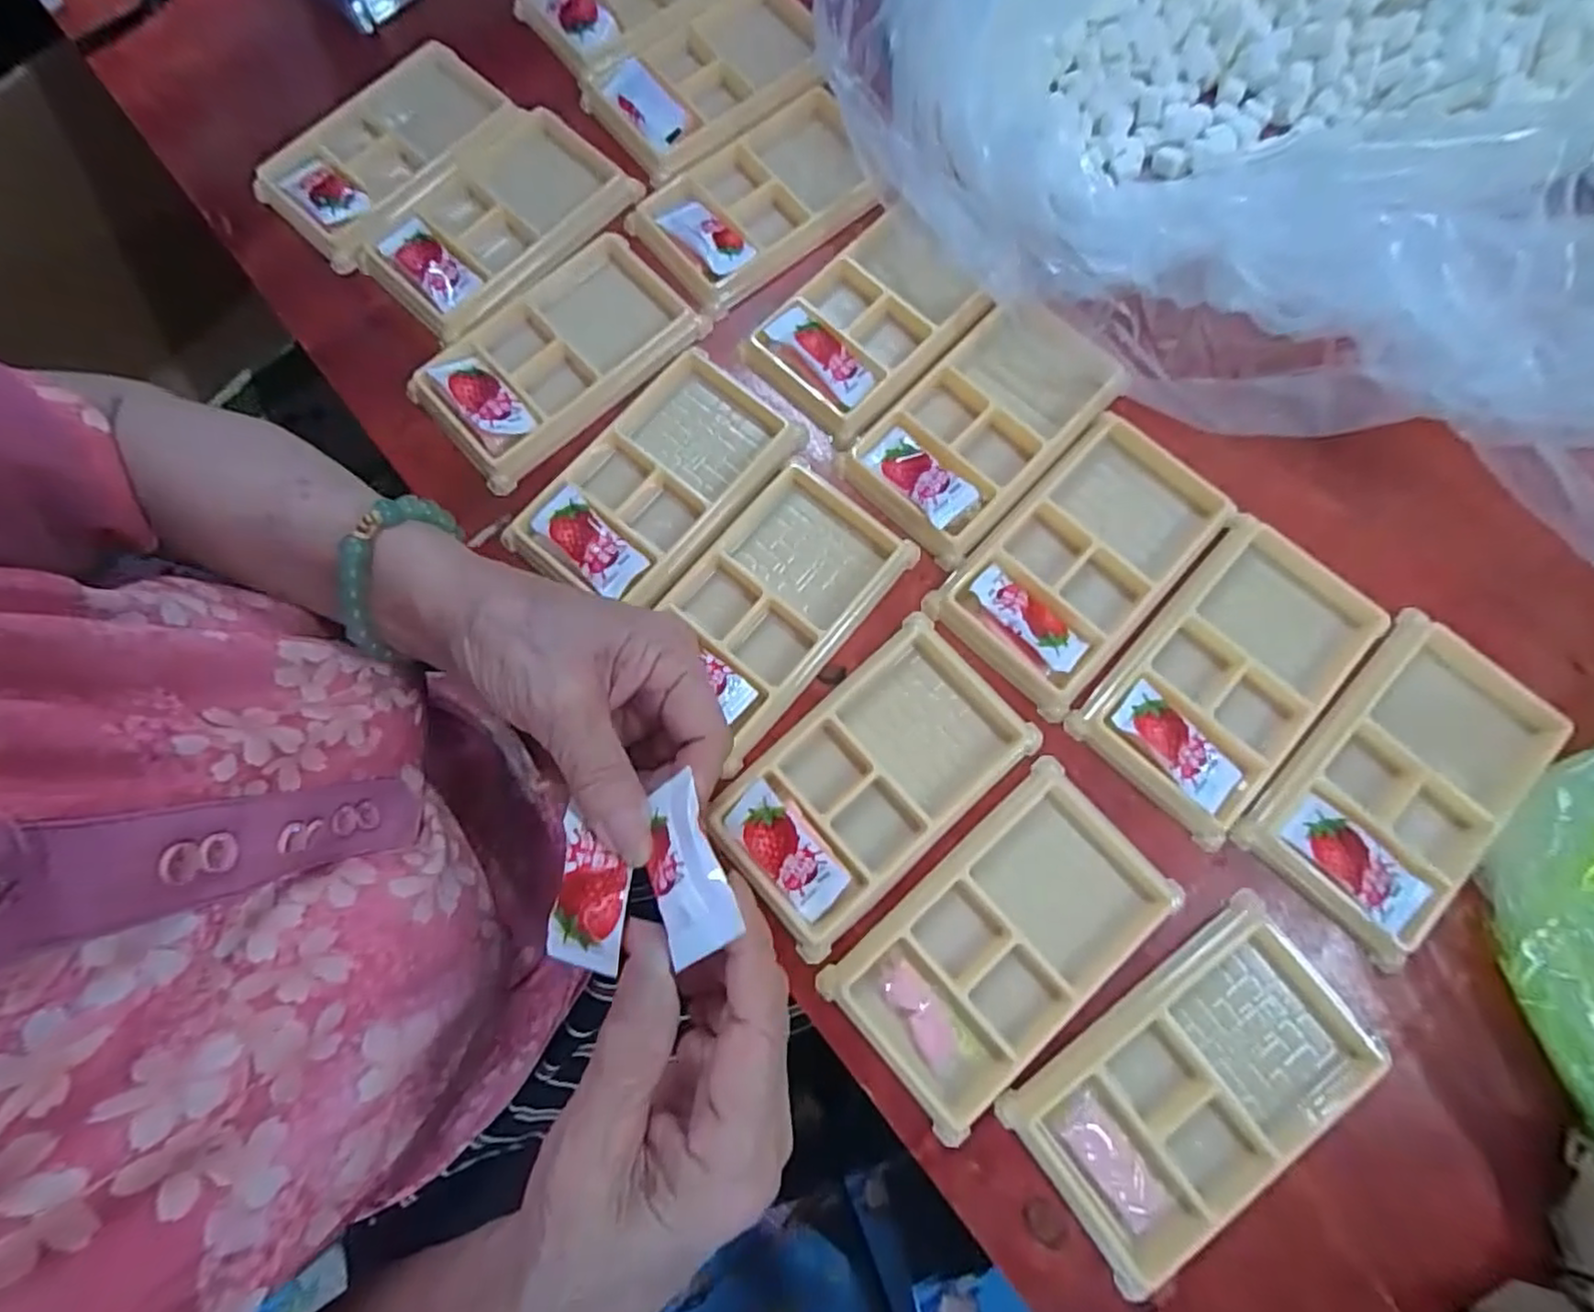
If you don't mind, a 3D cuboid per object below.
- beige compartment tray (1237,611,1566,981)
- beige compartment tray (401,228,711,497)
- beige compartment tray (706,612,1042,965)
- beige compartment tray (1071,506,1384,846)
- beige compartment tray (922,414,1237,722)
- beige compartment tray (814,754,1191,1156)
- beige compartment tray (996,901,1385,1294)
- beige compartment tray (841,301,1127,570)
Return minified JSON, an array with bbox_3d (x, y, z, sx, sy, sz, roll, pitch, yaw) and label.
[{"bbox_3d":[0.260,0.054,0.295,0.080,0.013,0.133,44,82,10],"label":"beige compartment tray"},{"bbox_3d":[-0.122,-0.154,0.349,0.134,0.010,0.079,-40,80,-7],"label":"beige compartment tray"},{"bbox_3d":[0.032,0.054,0.304,0.134,0.022,0.076,-42,80,-8],"label":"beige compartment tray"},{"bbox_3d":[0.193,0.008,0.307,0.080,0.012,0.132,42,81,9],"label":"beige compartment tray"},{"bbox_3d":[0.134,-0.045,0.319,0.077,0.011,0.134,42,82,9],"label":"beige compartment tray"},{"bbox_3d":[0.085,0.117,0.284,0.138,0.010,0.075,-40,80,-7],"label":"beige compartment tray"},{"bbox_3d":[0.156,0.168,0.272,0.135,0.011,0.075,-35,79,-6],"label":"beige compartment tray"},{"bbox_3d":[0.090,-0.114,0.334,0.128,0.011,0.076,-43,80,-8],"label":"beige compartment tray"}]

